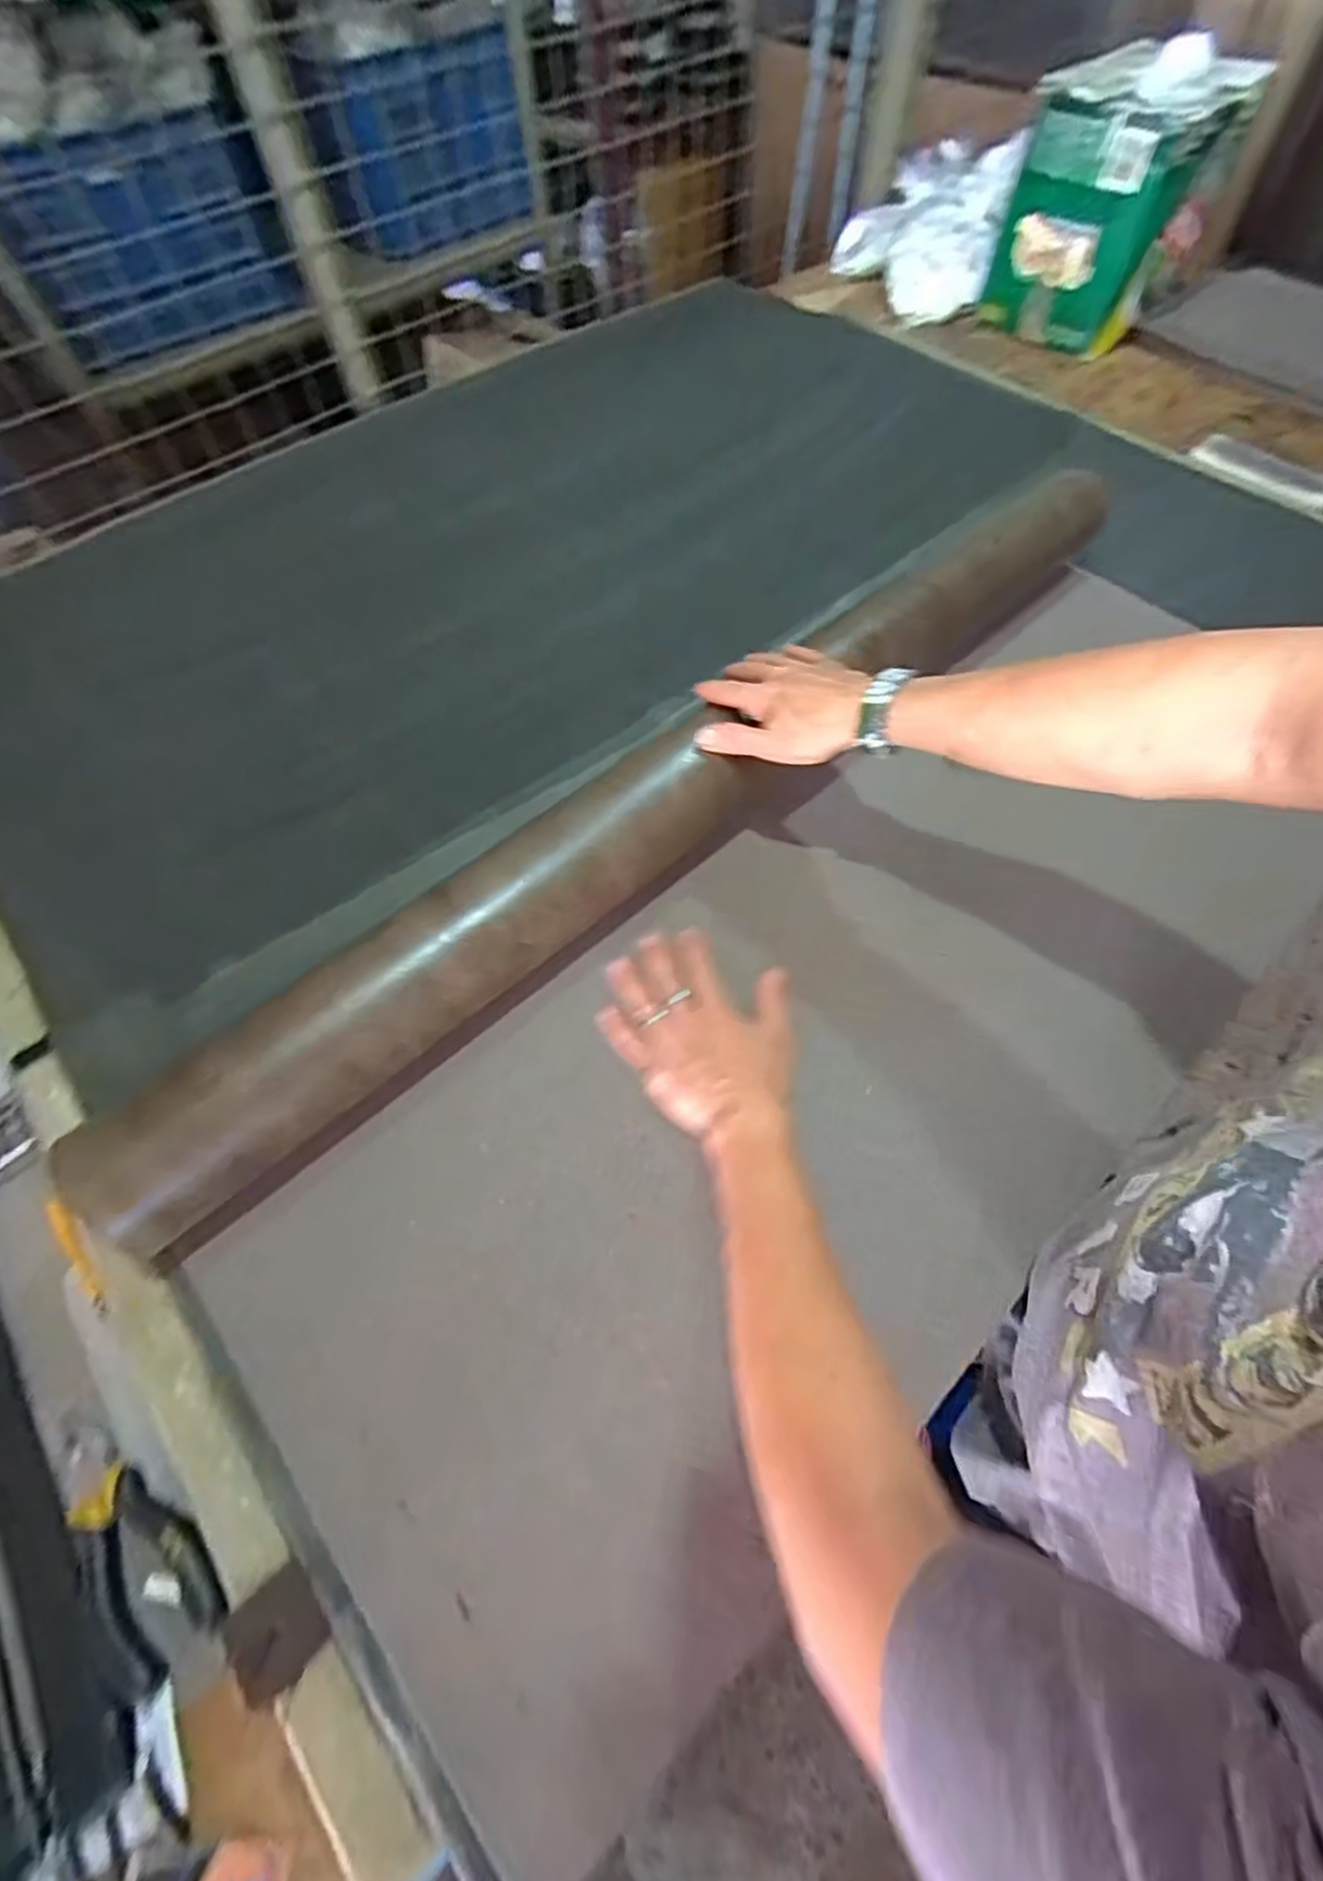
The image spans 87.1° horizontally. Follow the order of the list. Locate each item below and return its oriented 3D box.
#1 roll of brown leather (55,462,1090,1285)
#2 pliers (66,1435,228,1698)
[{"bbox_3d":[0.023,-0.141,0.591,1.046,0.090,0.109,-39,67,-18],"label":"roll of brown leather"},{"bbox_3d":[-0.310,0.350,0.410,0.060,0.017,0.137,-38,67,-18],"label":"pliers"}]

